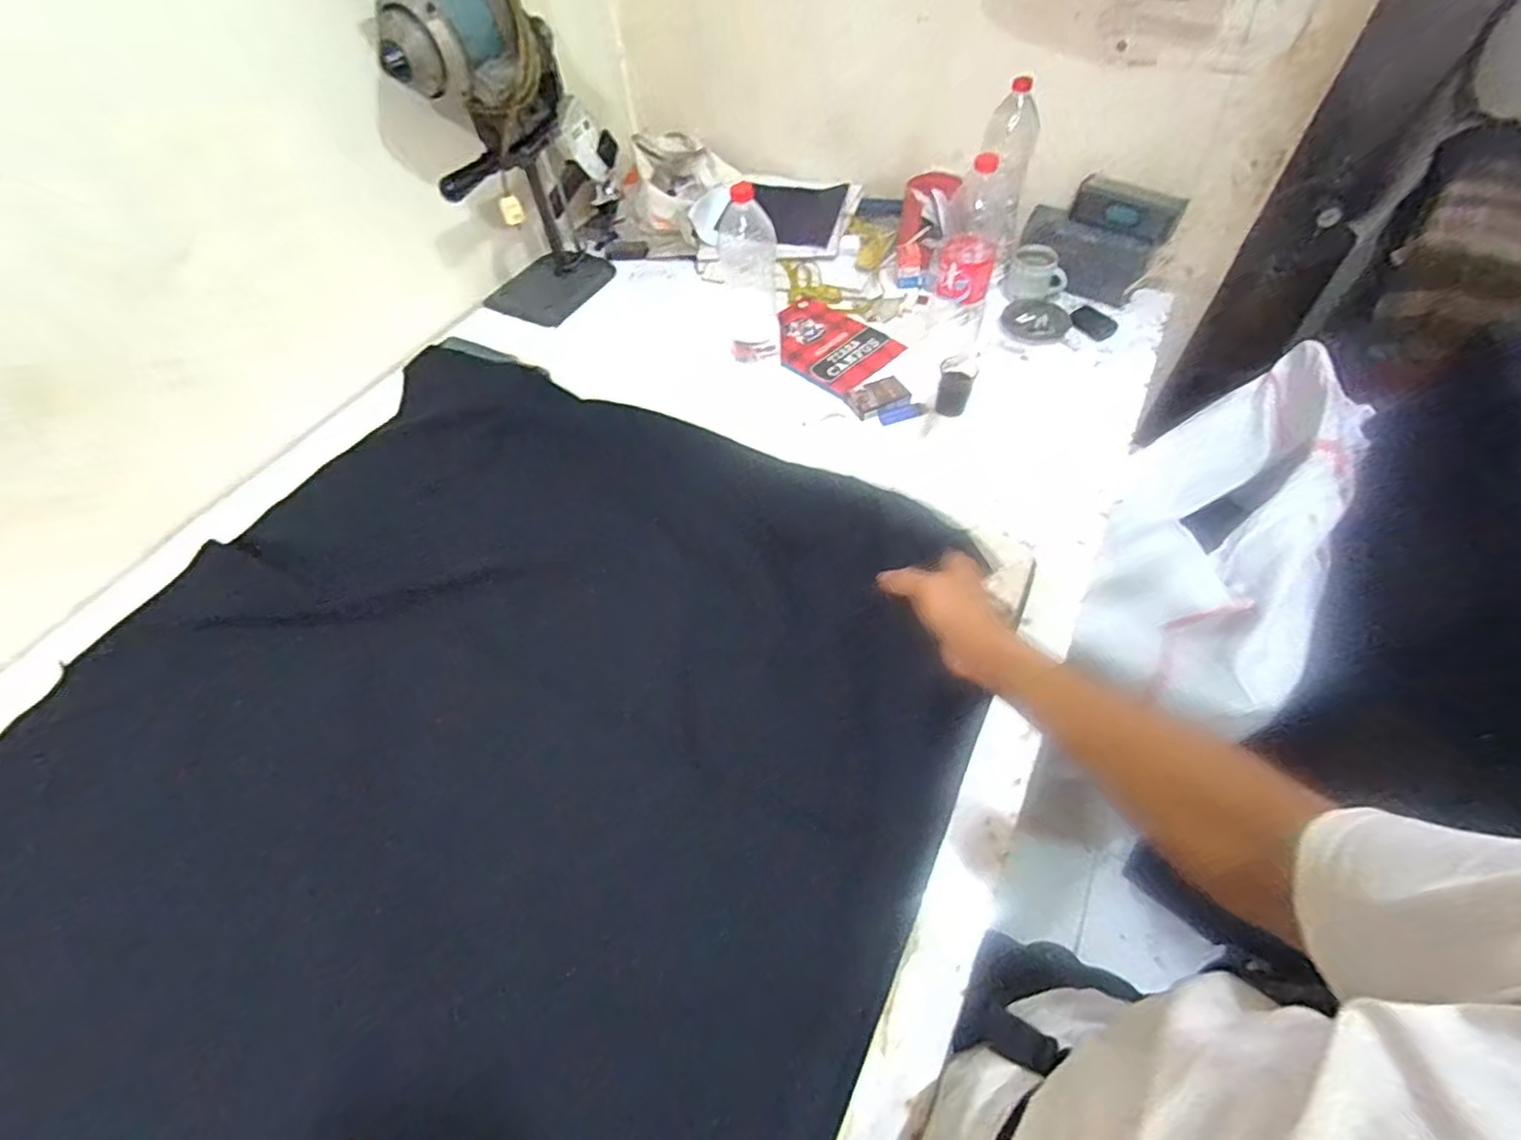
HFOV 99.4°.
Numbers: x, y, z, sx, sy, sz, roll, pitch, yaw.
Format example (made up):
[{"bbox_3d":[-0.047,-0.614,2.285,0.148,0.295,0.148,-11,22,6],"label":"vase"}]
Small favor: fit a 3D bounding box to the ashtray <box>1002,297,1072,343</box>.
[{"bbox_3d":[0.514,-0.463,1.196,0.125,0.021,0.111,-26,57,-15],"label":"ashtray"}]

